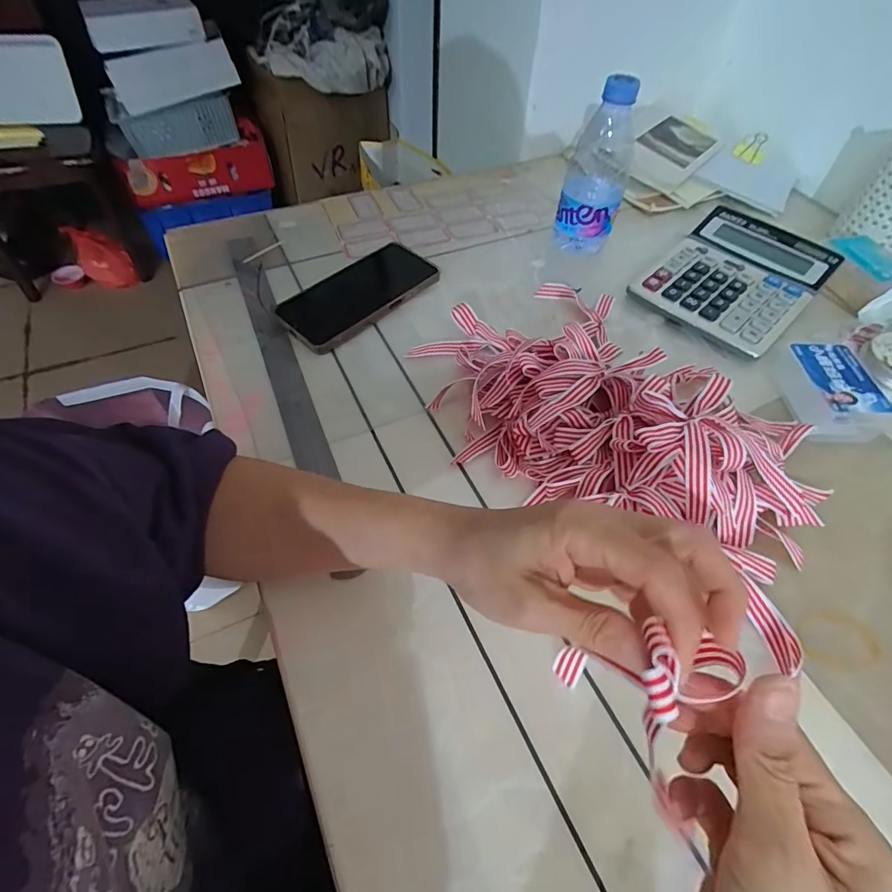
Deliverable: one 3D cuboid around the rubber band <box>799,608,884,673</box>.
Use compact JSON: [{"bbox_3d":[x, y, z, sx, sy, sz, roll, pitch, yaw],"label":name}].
[{"bbox_3d":[0.253,0.124,0.302,0.053,0.004,0.037,-5,55,-5],"label":"rubber band"}]

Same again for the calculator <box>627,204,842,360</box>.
[{"bbox_3d":[0.310,-0.182,0.504,0.142,0.030,0.185,39,62,24],"label":"calculator"}]

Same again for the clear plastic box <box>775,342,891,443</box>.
[{"bbox_3d":[0.327,-0.050,0.407,0.065,0.031,0.092,3,54,0],"label":"clear plastic box"}]

